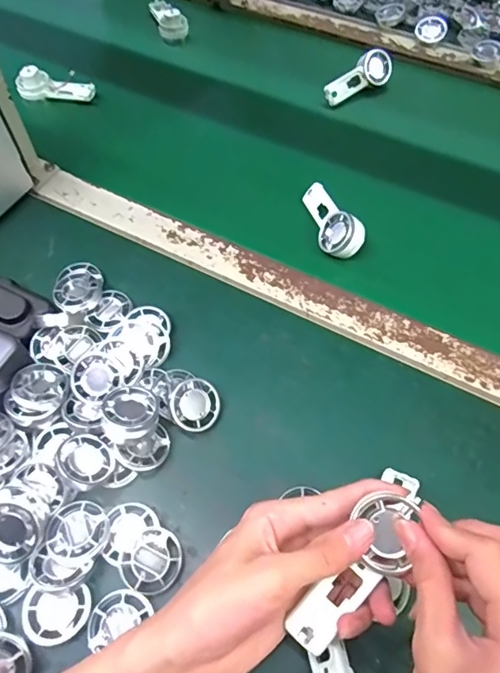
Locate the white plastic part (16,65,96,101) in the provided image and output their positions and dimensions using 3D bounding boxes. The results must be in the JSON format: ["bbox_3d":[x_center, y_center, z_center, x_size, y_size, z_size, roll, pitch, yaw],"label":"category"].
[{"bbox_3d":[-0.239,-0.309,0.614,0.092,0.033,0.028,3,58,1],"label":"white plastic part"}]

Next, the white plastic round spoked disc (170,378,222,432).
[{"bbox_3d":[-0.040,0.051,0.374,0.037,0.004,0.038,2,83,-20],"label":"white plastic round spoked disc"}]

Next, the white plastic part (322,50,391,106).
[{"bbox_3d":[0.132,-0.322,0.621,0.096,0.040,0.015,-26,19,-10],"label":"white plastic part"}]

